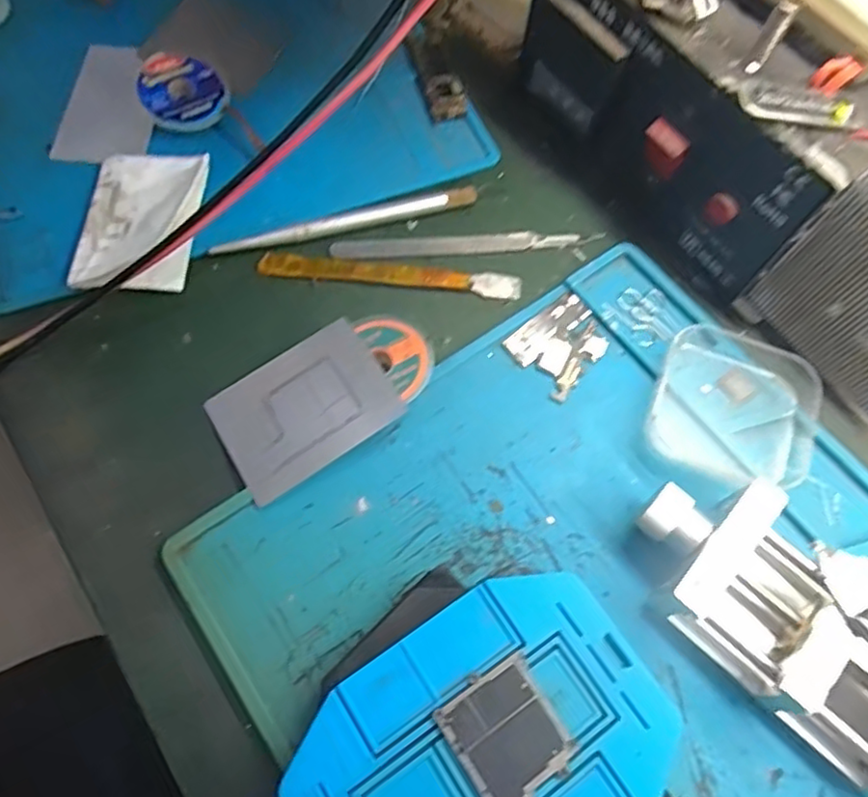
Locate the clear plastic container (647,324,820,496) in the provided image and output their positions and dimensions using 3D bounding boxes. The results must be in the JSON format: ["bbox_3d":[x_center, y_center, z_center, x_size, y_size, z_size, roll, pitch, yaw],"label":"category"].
[{"bbox_3d":[0.127,0.001,0.269,0.064,0.019,0.064,17,66,5],"label":"clear plastic container"}]

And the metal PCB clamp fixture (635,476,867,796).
[{"bbox_3d":[0.130,0.085,0.225,0.134,0.031,0.060,41,71,14],"label":"metal PCB clamp fixture"}]

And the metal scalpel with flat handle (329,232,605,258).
[{"bbox_3d":[0.015,-0.074,0.307,0.127,0.004,0.009,-4,66,-4],"label":"metal scalpel with flat handle"}]

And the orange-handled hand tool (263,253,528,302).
[{"bbox_3d":[-0.020,-0.058,0.297,0.119,0.004,0.013,5,66,0],"label":"orange-handled hand tool"}]

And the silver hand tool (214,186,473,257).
[{"bbox_3d":[-0.041,-0.084,0.305,0.126,0.008,0.008,-15,68,-9],"label":"silver hand tool"}]

